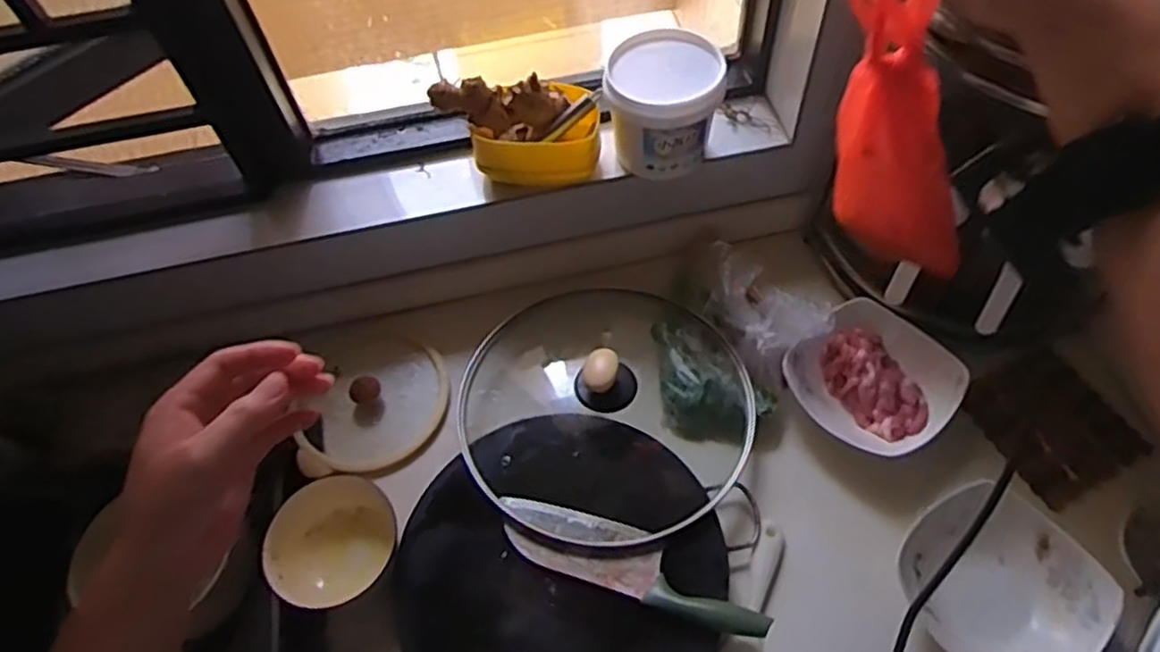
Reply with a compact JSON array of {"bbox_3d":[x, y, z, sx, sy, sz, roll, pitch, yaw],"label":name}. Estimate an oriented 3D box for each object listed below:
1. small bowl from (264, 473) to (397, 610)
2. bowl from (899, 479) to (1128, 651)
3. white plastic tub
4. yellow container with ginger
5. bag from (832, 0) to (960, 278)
[{"bbox_3d":[-0.253,0.224,0.738,0.125,0.059,0.124,-2,57,4],"label":"small bowl"},{"bbox_3d":[0.404,0.253,0.690,0.170,0.051,0.177,-37,62,-18],"label":"bowl"},{"bbox_3d":[0.095,-0.248,0.810,0.125,0.122,0.107,3,58,7],"label":"white plastic tub"},{"bbox_3d":[-0.064,-0.215,0.809,0.177,0.123,0.084,-10,57,-1],"label":"yellow container with ginger"},{"bbox_3d":[0.194,-0.146,0.448,0.040,0.249,0.083,-37,36,-18],"label":"bag"}]

